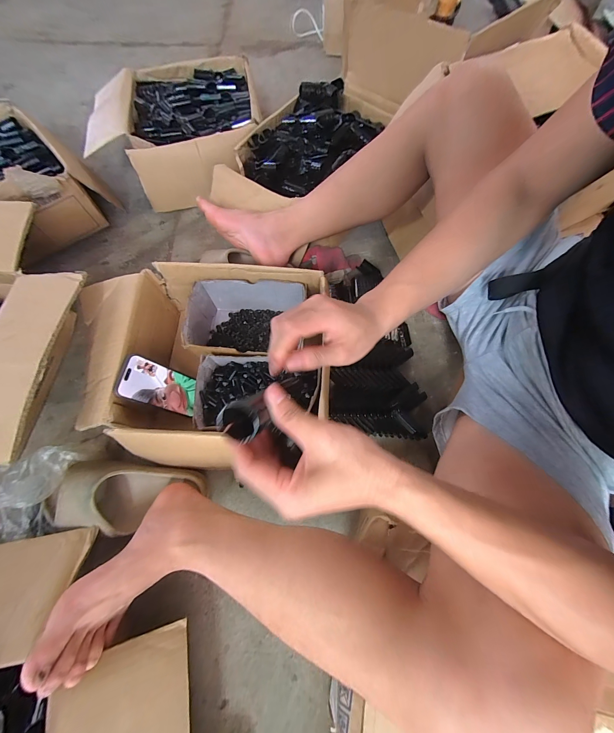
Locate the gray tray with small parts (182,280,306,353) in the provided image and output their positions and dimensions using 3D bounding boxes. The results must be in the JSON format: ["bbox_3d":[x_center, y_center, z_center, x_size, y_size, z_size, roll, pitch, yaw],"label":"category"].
[{"bbox_3d":[-0.114,-0.079,0.527,0.200,0.097,0.141,3,70,0],"label":"gray tray with small parts"}]

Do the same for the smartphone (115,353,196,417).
[{"bbox_3d":[-0.245,0.034,0.461,0.011,0.129,0.069,-7,65,29],"label":"smartphone"}]

